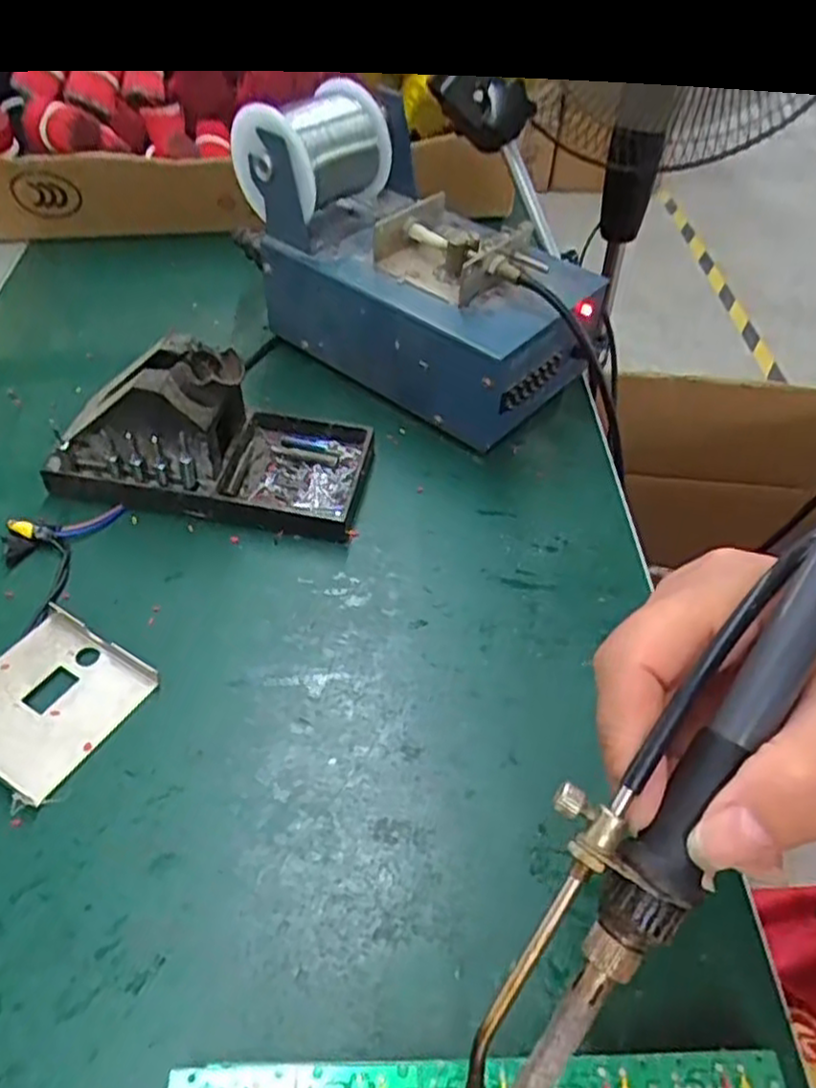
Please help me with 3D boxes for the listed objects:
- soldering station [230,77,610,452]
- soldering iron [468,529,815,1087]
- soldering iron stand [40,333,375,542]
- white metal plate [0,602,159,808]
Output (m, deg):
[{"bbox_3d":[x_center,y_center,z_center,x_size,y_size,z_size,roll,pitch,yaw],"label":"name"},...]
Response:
[{"bbox_3d":[0.009,-0.177,0.453,0.201,0.122,0.122,34,55,24],"label":"soldering station"},{"bbox_3d":[0.069,0.051,0.183,0.031,0.017,0.206,32,87,27],"label":"soldering iron"},{"bbox_3d":[-0.100,-0.066,0.387,0.158,0.060,0.089,13,49,9],"label":"soldering iron stand"},{"bbox_3d":[-0.154,0.065,0.318,0.066,0.015,0.069,26,52,18],"label":"white metal plate"}]

